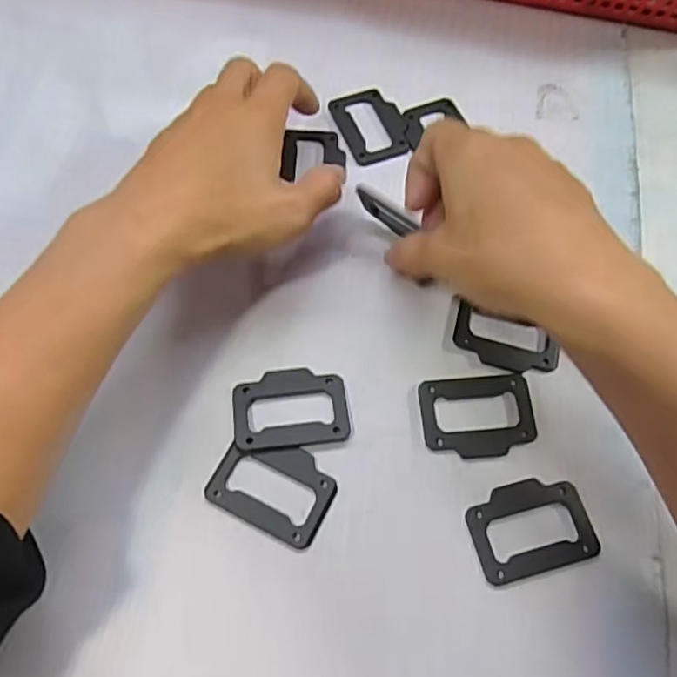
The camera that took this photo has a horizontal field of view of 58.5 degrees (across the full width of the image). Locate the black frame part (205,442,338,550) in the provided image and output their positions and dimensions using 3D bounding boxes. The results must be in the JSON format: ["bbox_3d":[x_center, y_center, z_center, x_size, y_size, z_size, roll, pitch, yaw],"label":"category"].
[{"bbox_3d":[-0.028,0.063,0.263,0.051,0.004,0.038,25,66,10],"label":"black frame part"}]

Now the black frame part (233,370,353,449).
[{"bbox_3d":[-0.022,0.031,0.277,0.052,0.005,0.036,-6,65,-4],"label":"black frame part"}]

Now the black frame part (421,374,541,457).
[{"bbox_3d":[0.064,0.035,0.278,0.051,0.004,0.038,-4,65,-3],"label":"black frame part"}]

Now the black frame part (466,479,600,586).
[{"bbox_3d":[0.082,0.080,0.258,0.052,0.004,0.037,-12,65,-7],"label":"black frame part"}]

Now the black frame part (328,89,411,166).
[{"bbox_3d":[0.020,-0.125,0.357,0.039,0.005,0.052,-21,67,-11],"label":"black frame part"}]

